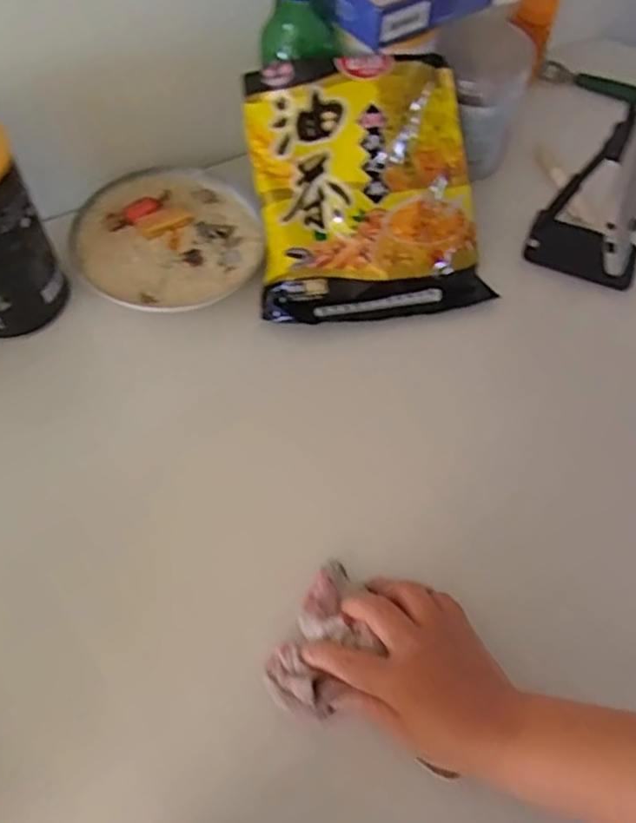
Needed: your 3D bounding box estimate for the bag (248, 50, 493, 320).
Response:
[{"bbox_3d":[0.049,-0.199,0.613,0.207,0.044,0.227,-6,100,-12],"label":"bag"}]

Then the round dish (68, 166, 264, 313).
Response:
[{"bbox_3d":[-0.139,-0.163,0.630,0.166,0.012,0.164,1,61,-2],"label":"round dish"}]

